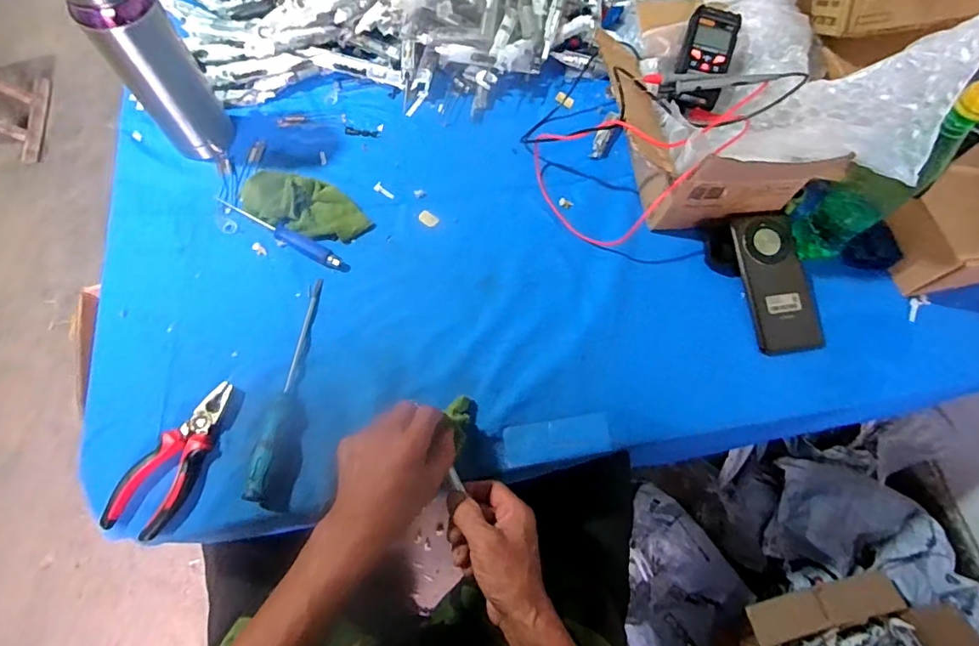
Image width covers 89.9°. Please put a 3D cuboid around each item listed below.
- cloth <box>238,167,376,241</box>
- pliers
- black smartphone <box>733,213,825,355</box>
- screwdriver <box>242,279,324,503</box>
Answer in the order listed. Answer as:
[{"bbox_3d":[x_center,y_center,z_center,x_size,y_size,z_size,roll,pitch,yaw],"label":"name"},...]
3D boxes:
[{"bbox_3d":[-0.231,-0.149,0.608,0.159,0.031,0.069,19,68,6],"label":"cloth"},{"bbox_3d":[-0.313,0.135,0.495,0.055,0.019,0.159,25,69,8],"label":"pliers"},{"bbox_3d":[0.338,-0.047,0.582,0.078,0.017,0.168,-11,83,-7],"label":"black smartphone"},{"bbox_3d":[-0.220,0.059,0.524,0.023,0.031,0.246,5,67,0],"label":"screwdriver"}]

